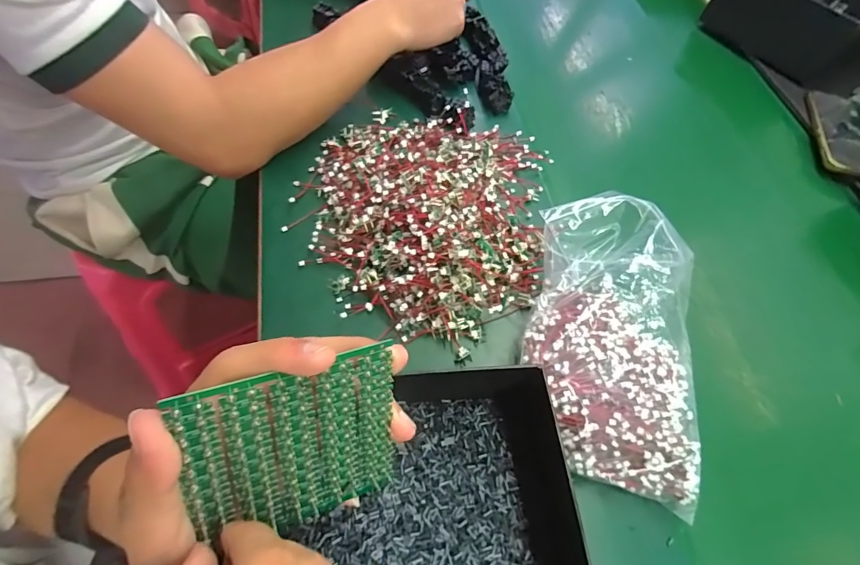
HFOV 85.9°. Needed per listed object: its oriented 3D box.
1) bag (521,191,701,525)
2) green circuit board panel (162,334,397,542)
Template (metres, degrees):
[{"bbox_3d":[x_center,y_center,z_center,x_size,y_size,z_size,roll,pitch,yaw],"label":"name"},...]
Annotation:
[{"bbox_3d":[0.144,0.042,0.360,0.133,0.076,0.219,11,59,0],"label":"bag"},{"bbox_3d":[-0.055,0.071,0.195,0.085,0.081,0.004,-12,29,-27],"label":"green circuit board panel"}]

